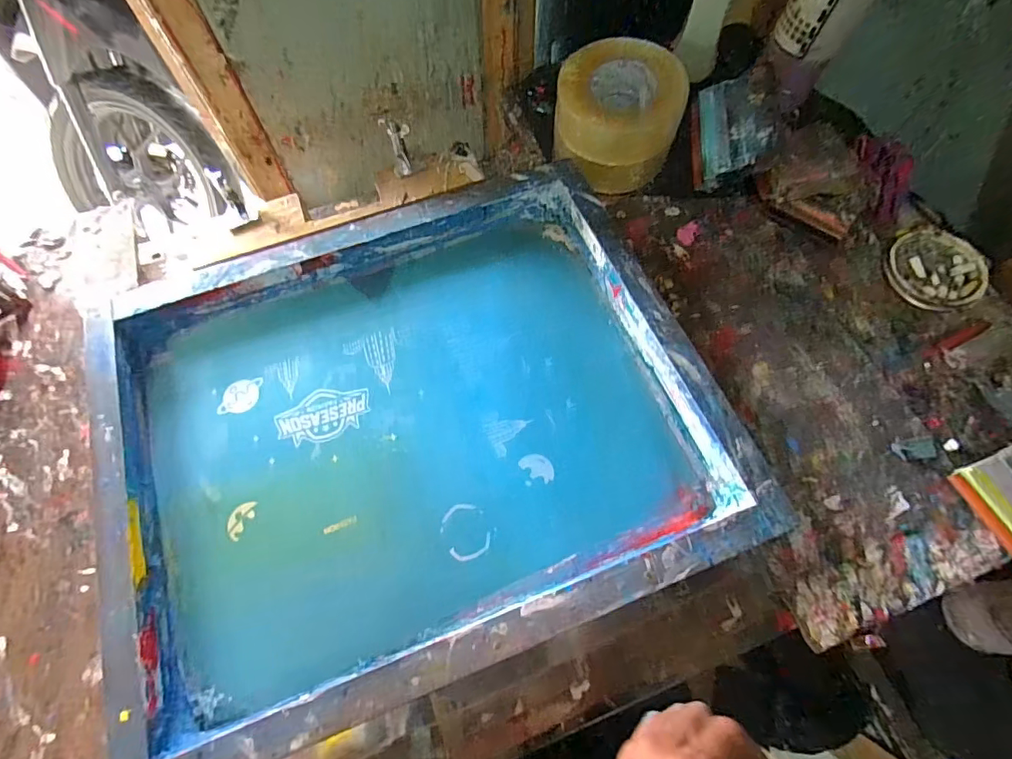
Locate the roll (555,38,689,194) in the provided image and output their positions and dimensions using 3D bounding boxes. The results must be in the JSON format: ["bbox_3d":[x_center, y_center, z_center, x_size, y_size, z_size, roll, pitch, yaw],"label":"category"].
[{"bbox_3d":[0.131,-0.309,0.602,0.146,0.111,0.144,2,65,2],"label":"roll"}]

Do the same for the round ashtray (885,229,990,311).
[{"bbox_3d":[0.481,-0.124,0.561,0.099,0.025,0.096,-1,65,1],"label":"round ashtray"}]

